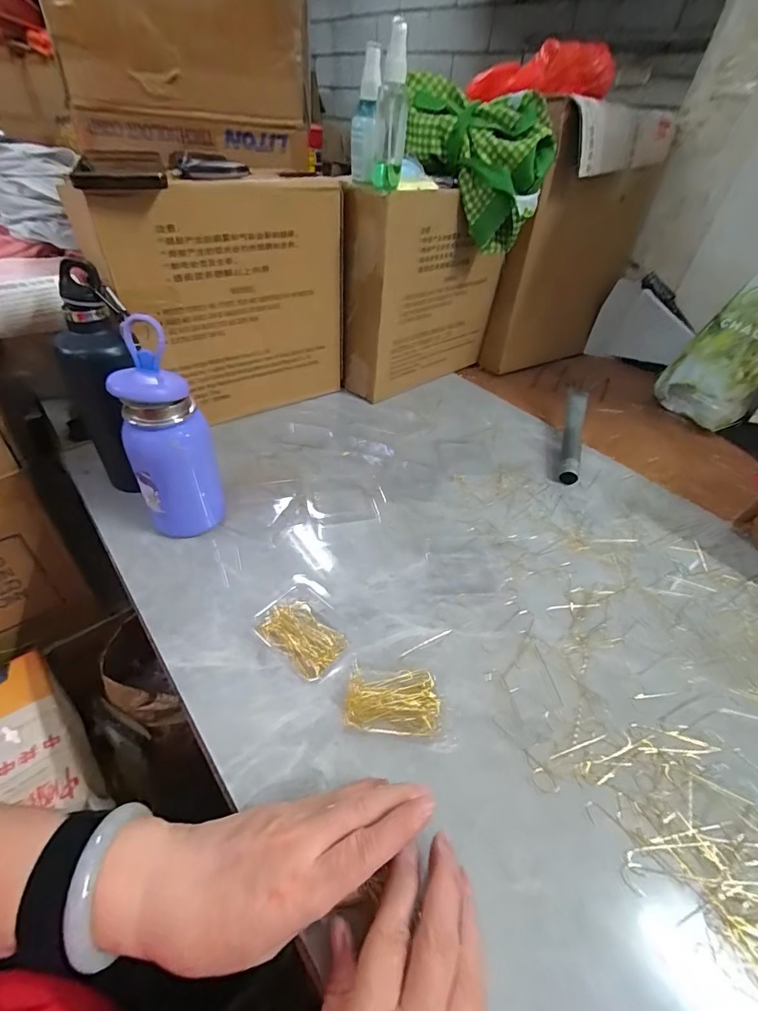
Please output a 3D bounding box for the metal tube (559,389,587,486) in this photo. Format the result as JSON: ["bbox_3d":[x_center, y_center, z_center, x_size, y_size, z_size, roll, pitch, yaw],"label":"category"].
[{"bbox_3d":[0.269,-0.103,0.595,0.023,0.019,0.179,16,56,10],"label":"metal tube"}]

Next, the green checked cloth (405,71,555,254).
[{"bbox_3d":[0.120,-0.436,0.559,0.189,0.151,0.067,20,44,14],"label":"green checked cloth"}]

